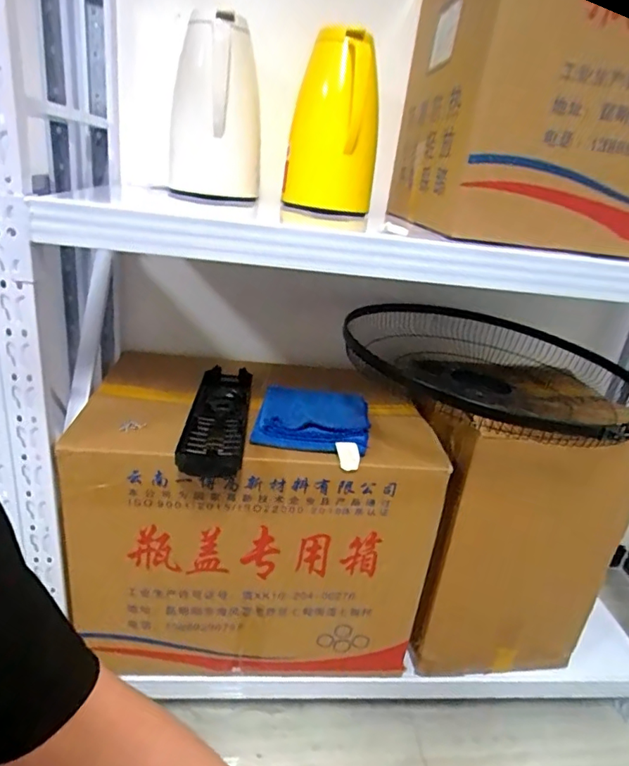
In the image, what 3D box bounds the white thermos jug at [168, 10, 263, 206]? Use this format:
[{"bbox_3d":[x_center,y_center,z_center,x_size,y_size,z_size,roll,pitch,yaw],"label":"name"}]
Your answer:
[{"bbox_3d":[-0.168,-0.441,0.844,0.162,0.262,0.129,2,23,-11],"label":"white thermos jug"}]

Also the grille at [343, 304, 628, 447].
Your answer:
[{"bbox_3d":[0.300,-0.034,0.887,0.476,0.089,0.523,10,23,7],"label":"grille"}]

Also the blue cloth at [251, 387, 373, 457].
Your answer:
[{"bbox_3d":[-0.001,0.054,0.849,0.178,0.027,0.192,8,23,3],"label":"blue cloth"}]

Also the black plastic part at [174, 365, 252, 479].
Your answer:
[{"bbox_3d":[-0.159,0.050,0.839,0.094,0.027,0.361,4,23,-6],"label":"black plastic part"}]

